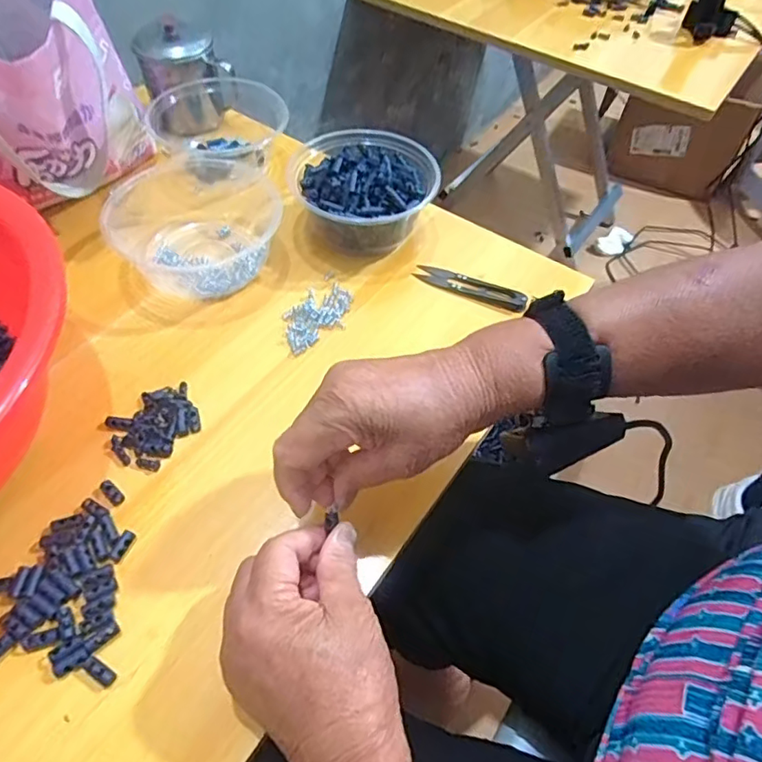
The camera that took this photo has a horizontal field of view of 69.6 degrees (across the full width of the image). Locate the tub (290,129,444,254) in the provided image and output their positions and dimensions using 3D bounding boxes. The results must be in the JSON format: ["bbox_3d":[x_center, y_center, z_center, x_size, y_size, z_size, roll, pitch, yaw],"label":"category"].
[{"bbox_3d":[-0.015,-0.167,0.507,0.116,0.072,0.127,1,53,-2],"label":"tub"}]

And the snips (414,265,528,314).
[{"bbox_3d":[0.080,-0.084,0.487,0.101,0.012,0.020,24,56,15],"label":"snips"}]

